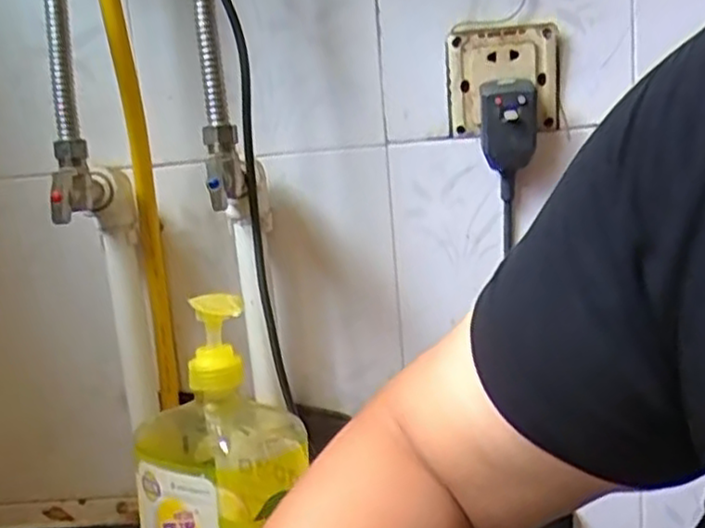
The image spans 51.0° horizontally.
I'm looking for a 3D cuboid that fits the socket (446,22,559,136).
[{"bbox_3d":[0.119,-0.146,0.583,0.086,0.078,0.017,-3,11,7],"label":"socket"}]

